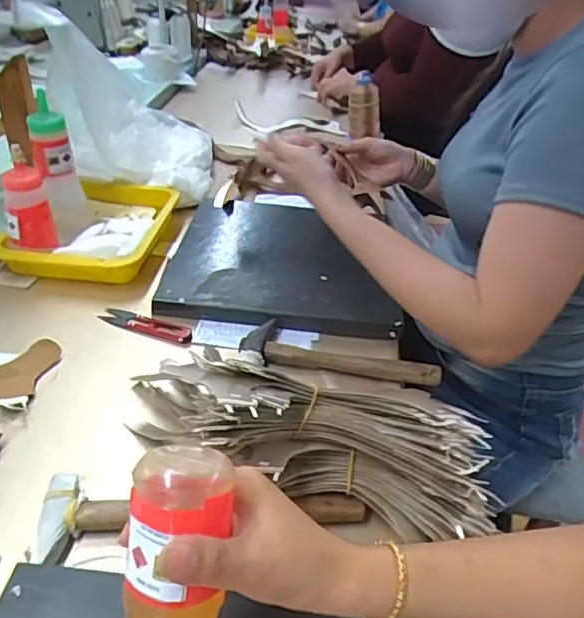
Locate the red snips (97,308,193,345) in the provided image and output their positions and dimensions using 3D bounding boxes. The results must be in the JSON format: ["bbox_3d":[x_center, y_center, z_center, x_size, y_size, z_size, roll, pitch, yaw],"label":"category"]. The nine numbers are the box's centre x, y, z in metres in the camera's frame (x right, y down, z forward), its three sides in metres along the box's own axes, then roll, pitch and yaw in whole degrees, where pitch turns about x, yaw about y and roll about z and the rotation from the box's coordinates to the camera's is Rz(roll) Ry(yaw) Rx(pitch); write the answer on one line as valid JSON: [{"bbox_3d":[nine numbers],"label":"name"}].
[{"bbox_3d":[-0.170,0.018,0.661,0.117,0.010,0.032,16,37,13],"label":"red snips"}]

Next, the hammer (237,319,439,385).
[{"bbox_3d":[0.052,0.044,0.635,0.212,0.022,0.084,5,36,-1],"label":"hammer"}]

